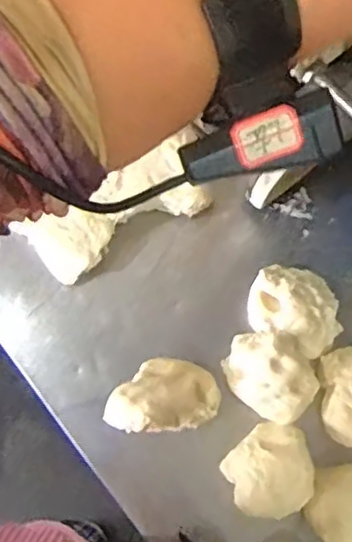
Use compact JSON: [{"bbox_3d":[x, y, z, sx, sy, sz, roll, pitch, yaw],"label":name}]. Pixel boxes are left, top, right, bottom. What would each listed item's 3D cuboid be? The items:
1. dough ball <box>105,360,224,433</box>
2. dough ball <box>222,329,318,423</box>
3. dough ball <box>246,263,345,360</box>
[{"bbox_3d":[-0.012,0.111,0.601,0.098,0.049,0.063,-3,72,-1],"label":"dough ball"},{"bbox_3d":[0.084,0.096,0.605,0.067,0.047,0.090,-35,75,-11],"label":"dough ball"},{"bbox_3d":[0.112,0.039,0.626,0.094,0.043,0.079,25,74,8],"label":"dough ball"}]

